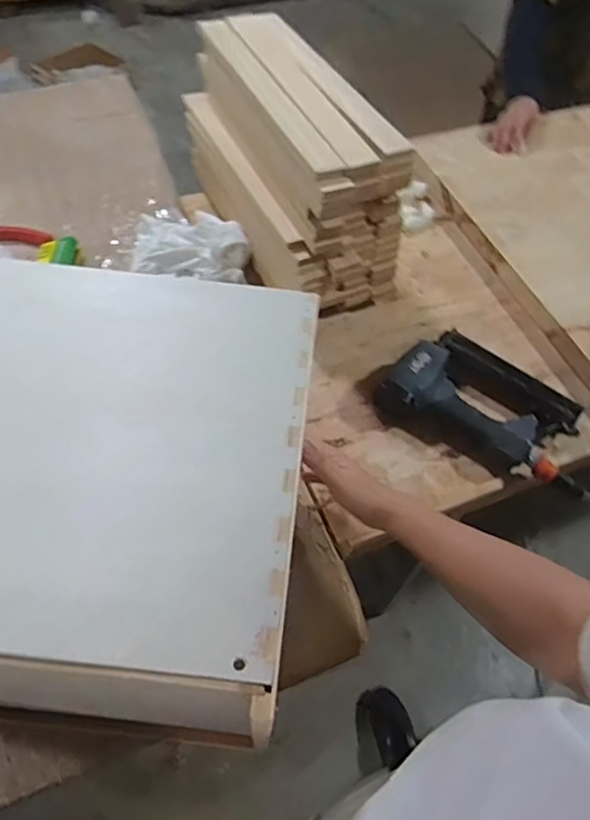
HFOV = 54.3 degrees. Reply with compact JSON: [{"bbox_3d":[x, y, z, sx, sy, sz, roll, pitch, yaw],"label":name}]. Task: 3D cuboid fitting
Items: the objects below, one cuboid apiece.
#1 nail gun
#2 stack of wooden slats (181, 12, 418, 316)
[{"bbox_3d":[0.250,-0.014,0.757,0.232,0.067,0.153,30,61,17],"label":"nail gun"},{"bbox_3d":[-0.008,-0.345,0.834,0.174,0.257,0.379,-25,61,-17],"label":"stack of wooden slats"}]

